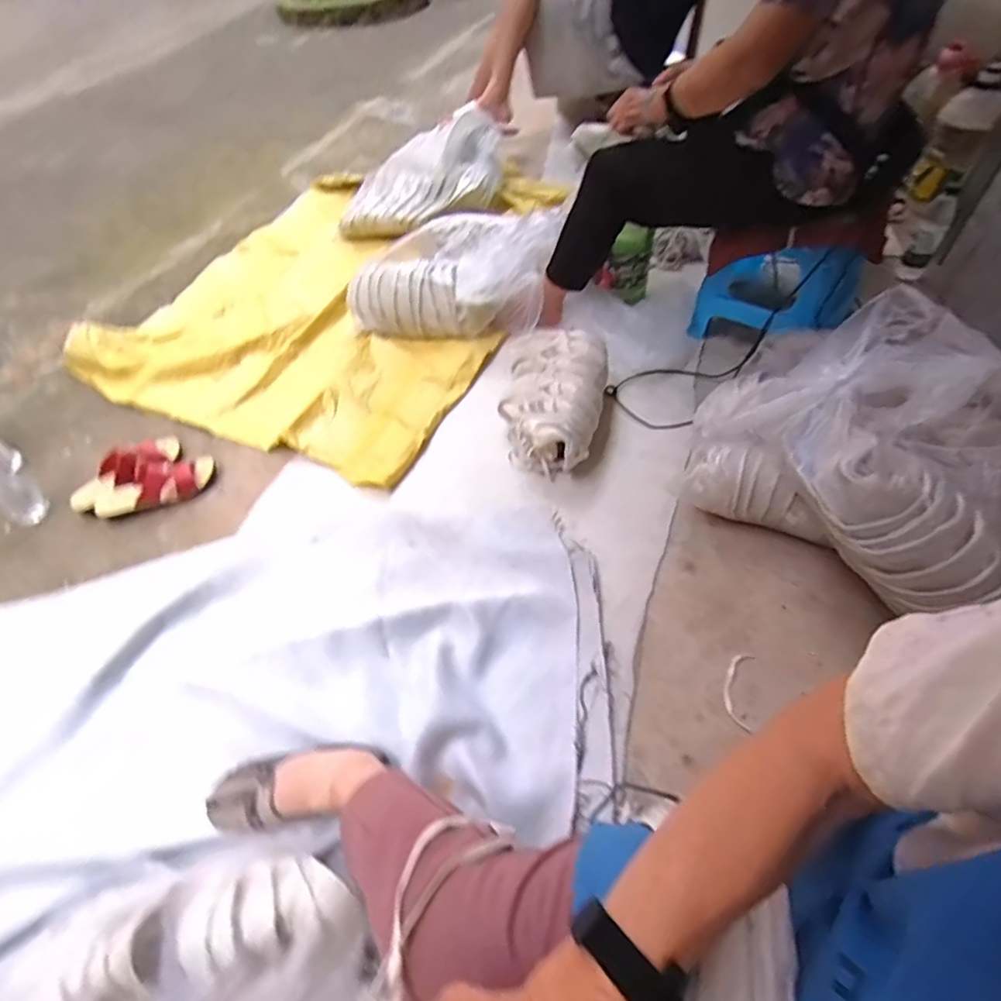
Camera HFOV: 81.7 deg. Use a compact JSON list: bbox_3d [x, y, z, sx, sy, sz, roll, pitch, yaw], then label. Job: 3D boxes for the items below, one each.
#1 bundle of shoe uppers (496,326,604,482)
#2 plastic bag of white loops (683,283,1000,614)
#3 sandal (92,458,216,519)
[{"bbox_3d":[0.104,-0.212,1.186,0.208,0.135,0.328,9,52,9],"label":"bundle of shoe uppers"},{"bbox_3d":[0.579,-0.083,0.934,0.393,0.287,0.553,-36,55,-22],"label":"plastic bag of white loops"},{"bbox_3d":[-0.686,-0.031,1.146,0.224,0.068,0.079,-19,53,-12],"label":"sandal"}]

